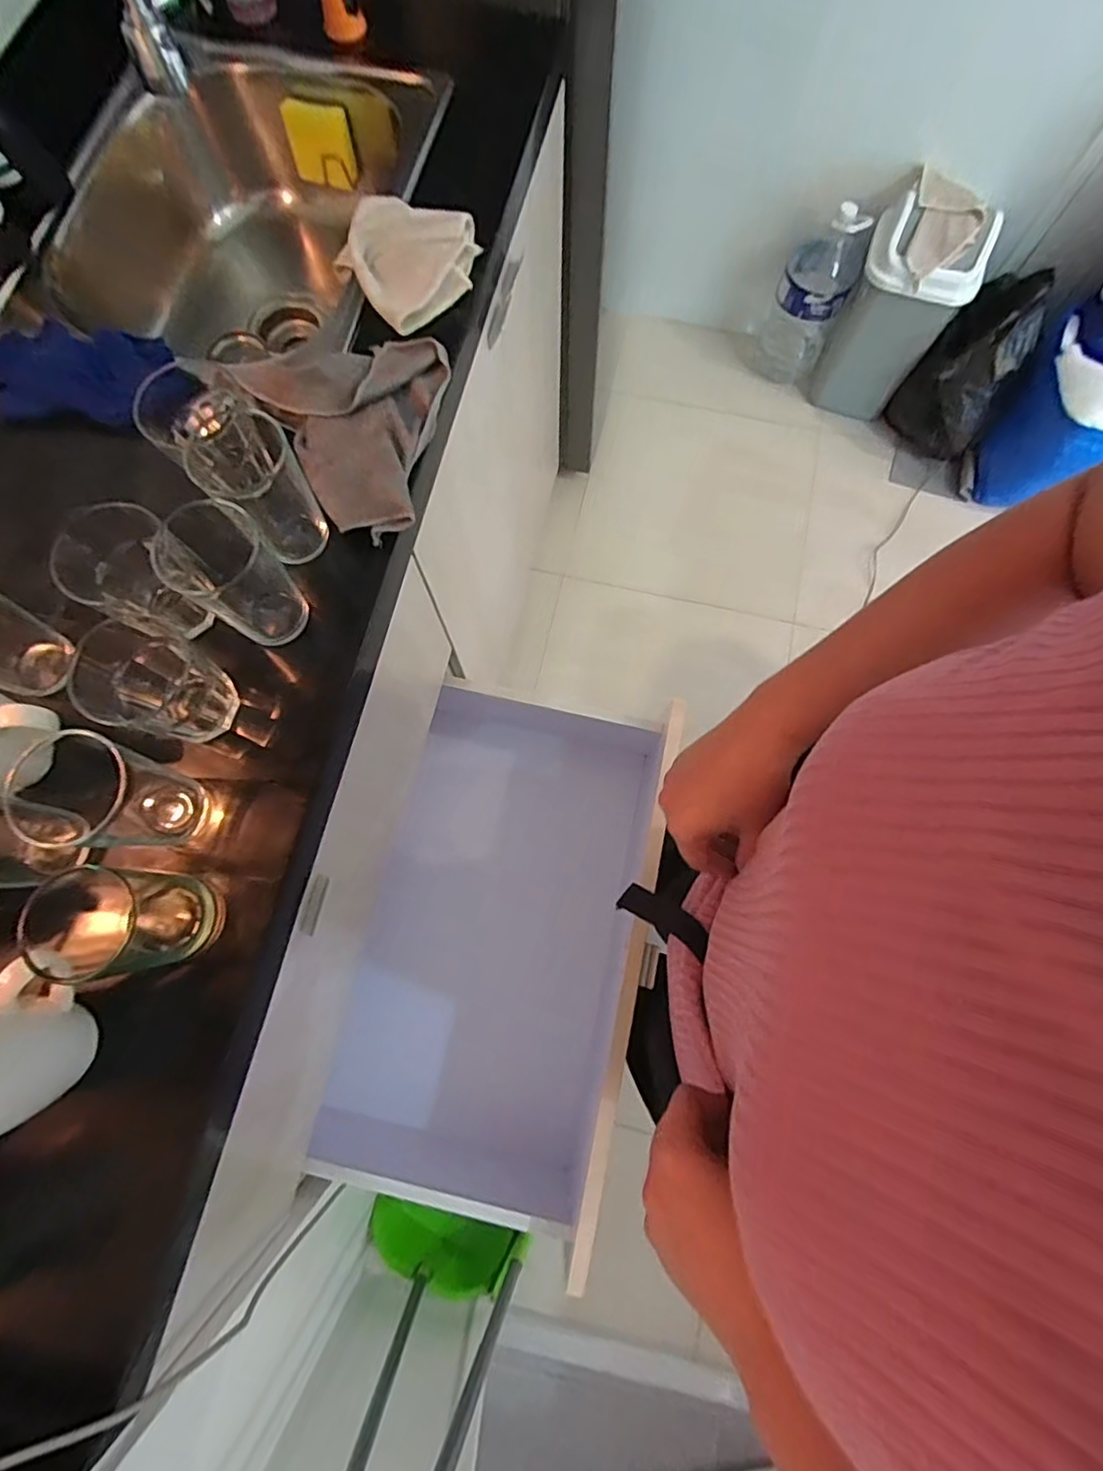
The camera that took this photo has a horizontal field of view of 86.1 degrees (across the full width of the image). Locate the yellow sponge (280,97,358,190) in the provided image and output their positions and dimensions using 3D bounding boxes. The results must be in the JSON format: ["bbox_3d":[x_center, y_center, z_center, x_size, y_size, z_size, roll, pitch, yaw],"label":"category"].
[{"bbox_3d":[-0.283,-0.728,0.728,0.080,0.074,0.017,7,75,2],"label":"yellow sponge"}]

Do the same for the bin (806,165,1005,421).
[{"bbox_3d":[0.752,-0.922,1.323,0.231,0.446,0.153,29,77,7],"label":"bin"}]

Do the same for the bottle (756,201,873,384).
[{"bbox_3d":[0.605,-1.026,1.391,0.156,0.360,0.135,19,76,5],"label":"bottle"}]

